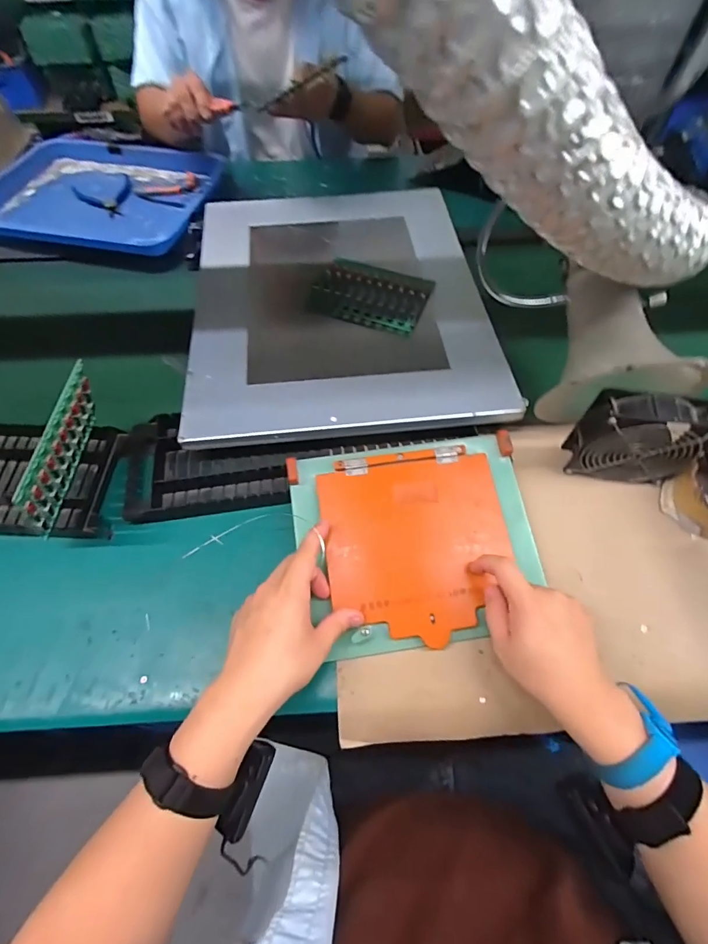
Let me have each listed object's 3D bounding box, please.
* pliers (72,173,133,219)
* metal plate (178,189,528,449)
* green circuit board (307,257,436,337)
[{"bbox_3d":[-0.485,-0.551,0.860,0.109,0.009,0.163,-31,64,-16],"label":"pliers"},{"bbox_3d":[-0.026,-0.275,0.650,0.415,0.022,0.523,-6,60,-3],"label":"metal plate"},{"bbox_3d":[0.027,-0.267,0.639,0.162,0.014,0.124,19,62,11],"label":"green circuit board"}]

